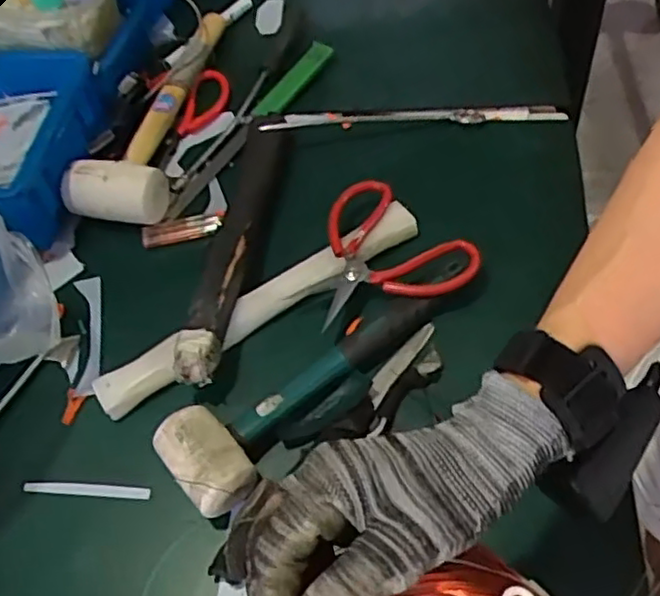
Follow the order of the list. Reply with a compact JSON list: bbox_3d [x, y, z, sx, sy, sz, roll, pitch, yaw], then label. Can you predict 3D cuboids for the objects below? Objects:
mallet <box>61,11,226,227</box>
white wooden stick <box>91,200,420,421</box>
[{"bbox_3d":[-0.184,-0.208,0.733,0.089,0.046,0.309,7,56,9],"label":"mallet"},{"bbox_3d":[-0.054,0.004,0.575,0.301,0.027,0.039,-33,59,-17],"label":"white wooden stick"}]

